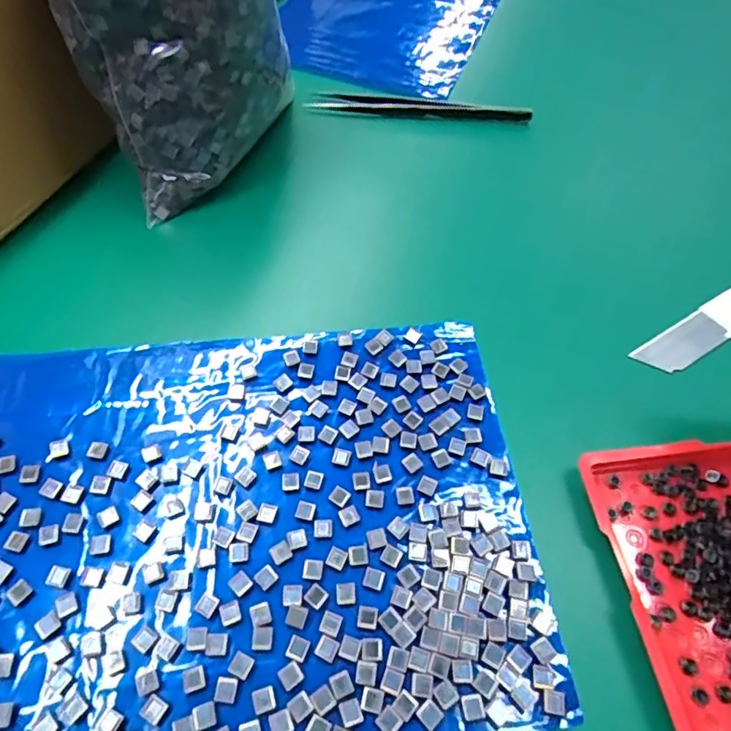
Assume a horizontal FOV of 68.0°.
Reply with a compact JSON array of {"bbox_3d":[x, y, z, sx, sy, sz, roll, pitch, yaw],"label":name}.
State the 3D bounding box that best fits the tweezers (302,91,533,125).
[{"bbox_3d":[0.033,-0.156,0.328,0.131,0.011,0.015,8,56,4],"label":"tweezers"}]

